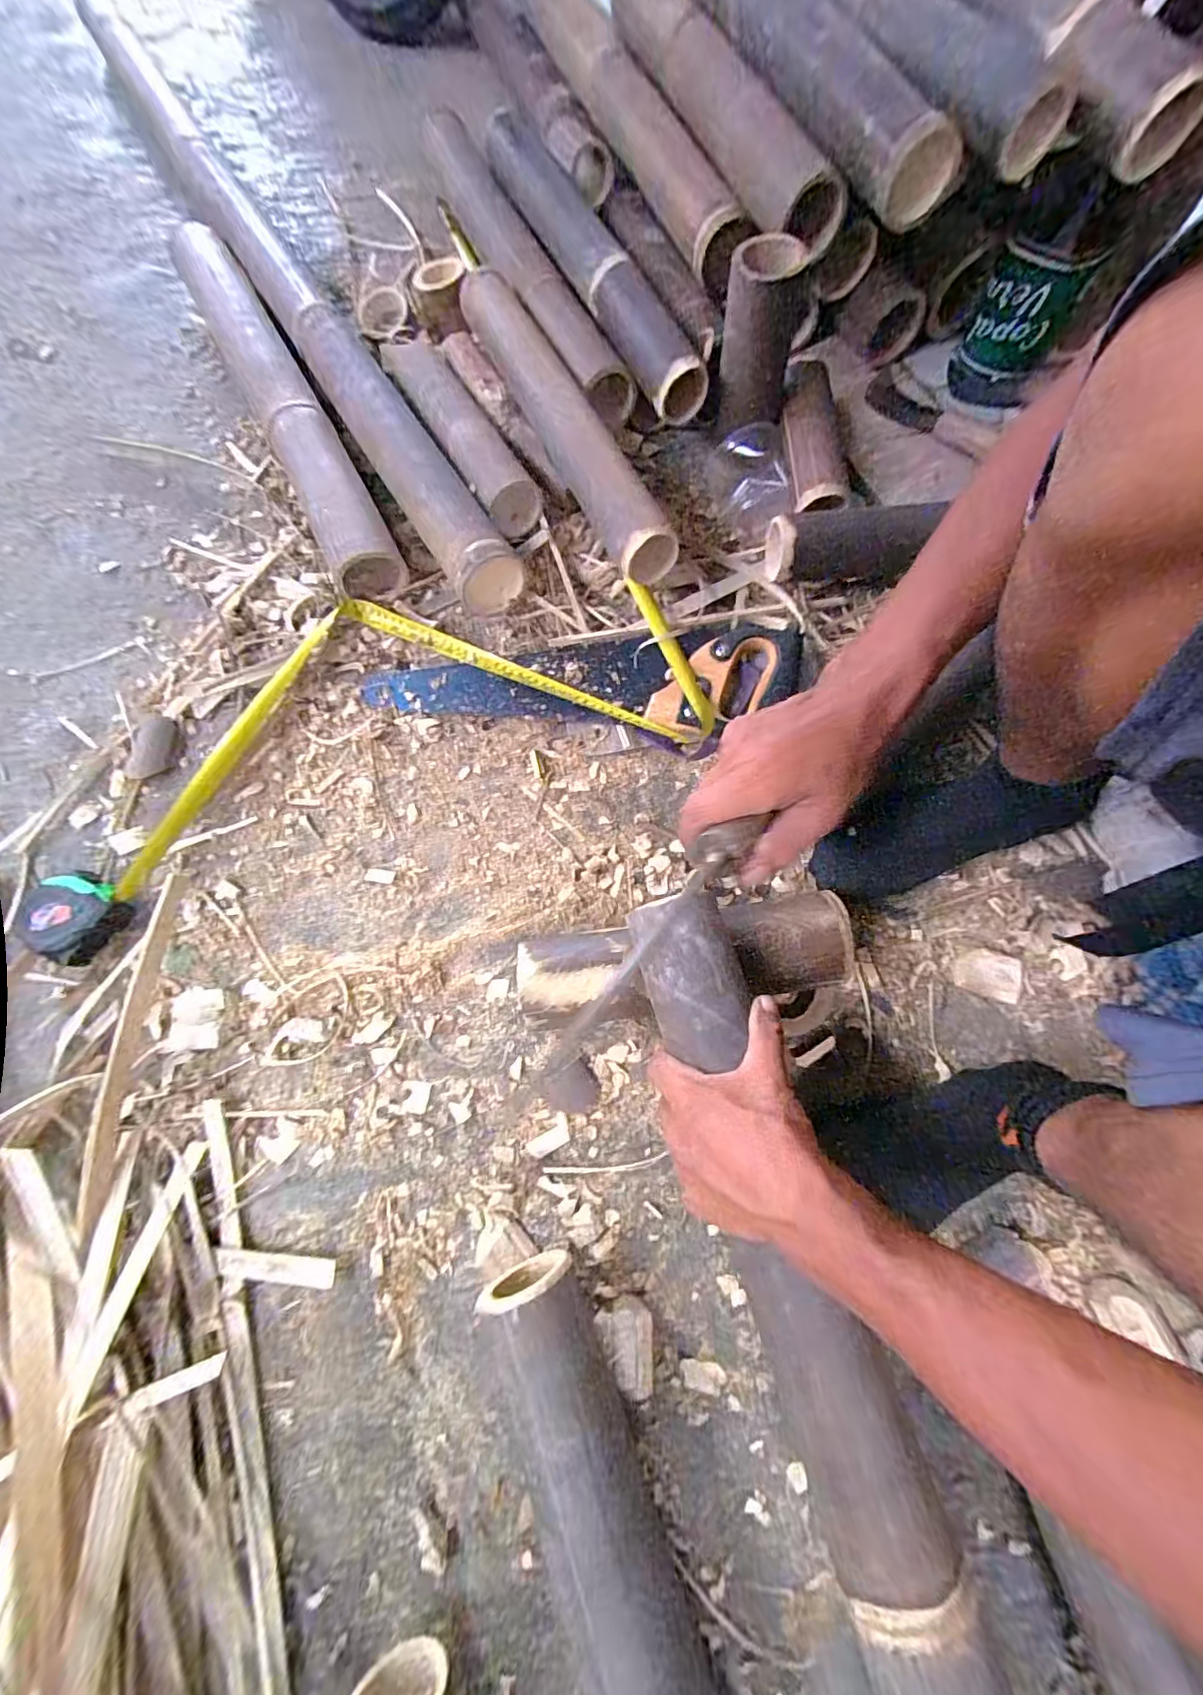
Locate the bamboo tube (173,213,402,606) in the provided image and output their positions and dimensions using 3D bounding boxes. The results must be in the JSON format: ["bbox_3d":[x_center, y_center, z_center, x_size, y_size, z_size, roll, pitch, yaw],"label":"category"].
[{"bbox_3d":[-0.410,-0.572,0.695,0.081,0.089,0.642,-28,76,-6],"label":"bamboo tube"}]

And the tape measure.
[{"bbox_3d":[-0.258,-0.137,0.572,0.681,0.060,0.307,-20,75,-4],"label":"tape measure"}]

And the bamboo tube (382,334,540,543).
[{"bbox_3d":[-0.183,-0.524,0.676,0.070,0.065,0.344,-31,76,-7],"label":"bamboo tube"}]

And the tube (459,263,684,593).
[{"bbox_3d":[-0.052,-0.495,0.612,0.066,0.065,0.500,-25,73,-6],"label":"tube"}]

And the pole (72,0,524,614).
[{"bbox_3d":[-0.436,-0.787,0.760,0.084,0.084,1.311,-31,76,-7],"label":"pole"}]

